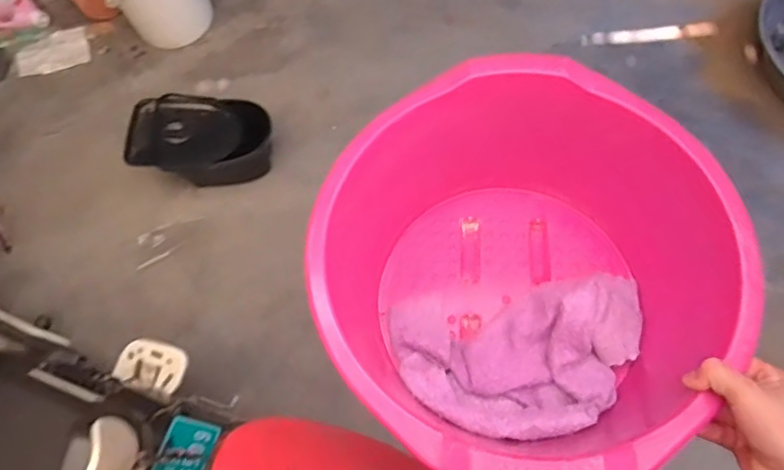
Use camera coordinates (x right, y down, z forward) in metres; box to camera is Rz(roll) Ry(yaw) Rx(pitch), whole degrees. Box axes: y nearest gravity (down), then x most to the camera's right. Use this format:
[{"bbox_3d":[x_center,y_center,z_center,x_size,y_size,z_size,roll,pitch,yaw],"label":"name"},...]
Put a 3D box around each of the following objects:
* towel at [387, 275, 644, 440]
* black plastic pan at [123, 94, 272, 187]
[{"bbox_3d":[0.142,0.127,0.616,0.270,0.064,0.165,-8,65,5],"label":"towel"},{"bbox_3d":[-0.558,-0.282,1.721,0.389,0.160,0.245,-3,65,8],"label":"black plastic pan"}]

